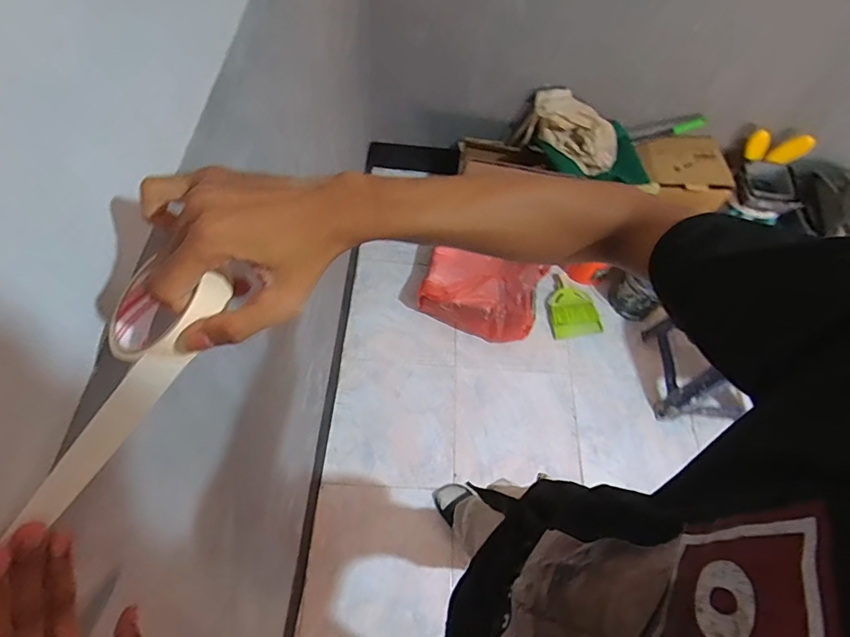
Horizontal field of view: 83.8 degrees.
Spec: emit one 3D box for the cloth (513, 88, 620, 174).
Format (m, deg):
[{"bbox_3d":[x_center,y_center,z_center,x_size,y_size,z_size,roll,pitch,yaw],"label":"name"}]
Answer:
[{"bbox_3d":[0.486,-0.619,1.535,0.313,0.160,0.208,26,64,8],"label":"cloth"}]

